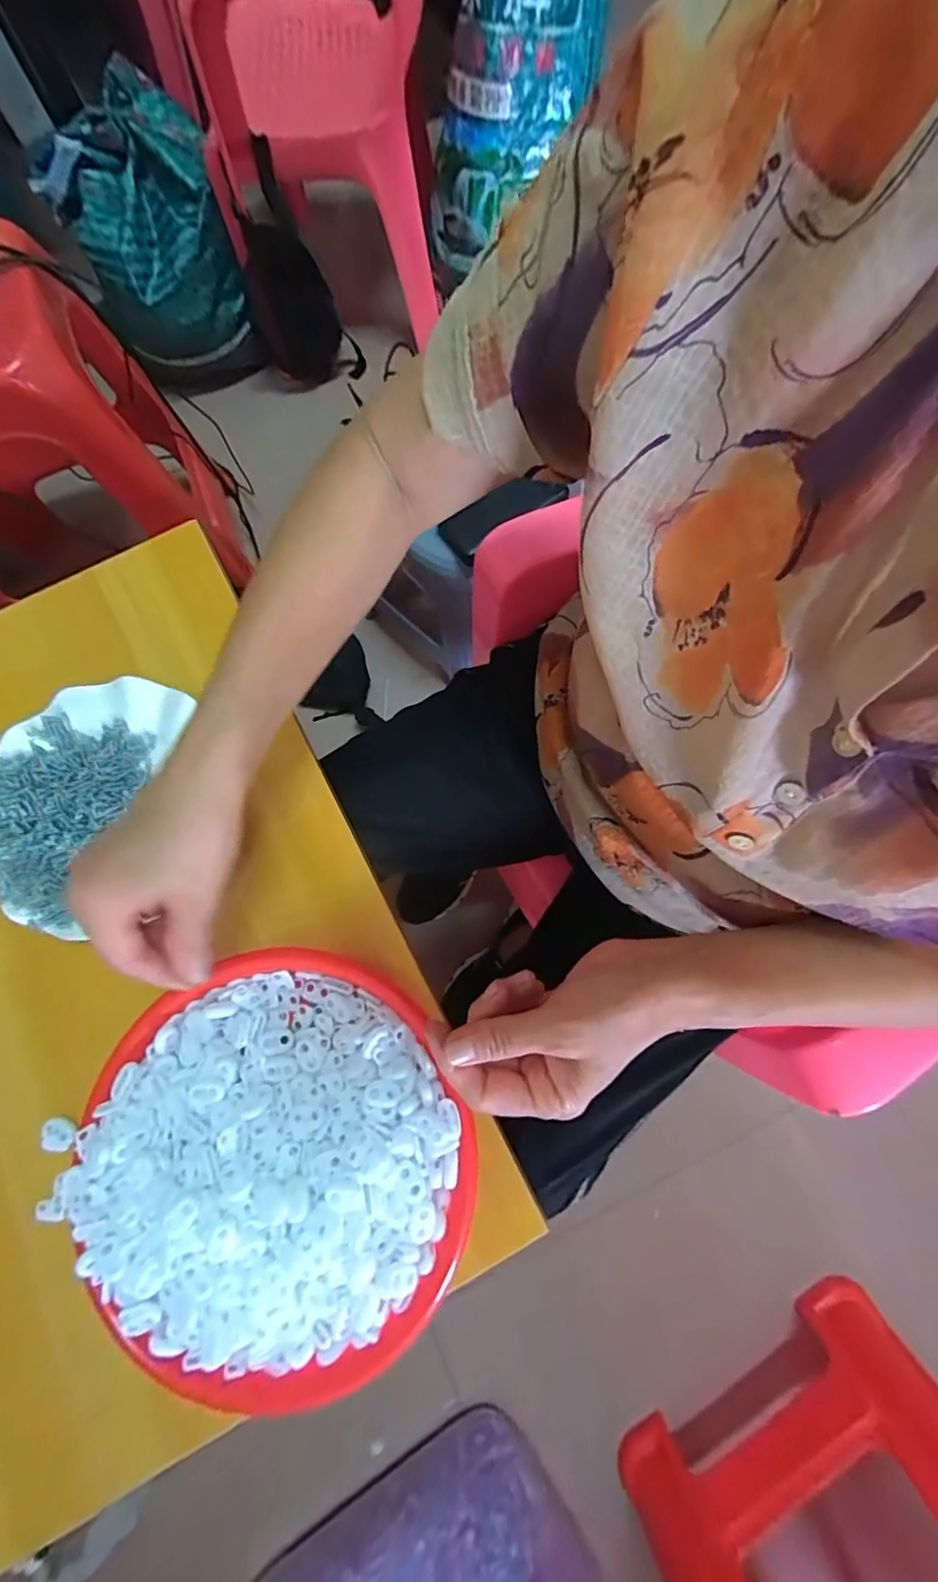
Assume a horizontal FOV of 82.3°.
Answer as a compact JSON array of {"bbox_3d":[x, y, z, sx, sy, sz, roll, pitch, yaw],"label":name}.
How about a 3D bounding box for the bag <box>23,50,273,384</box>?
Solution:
[{"bbox_3d":[-0.547,-0.951,0.970,0.258,0.345,0.257,-27,78,-4],"label":"bag"}]

